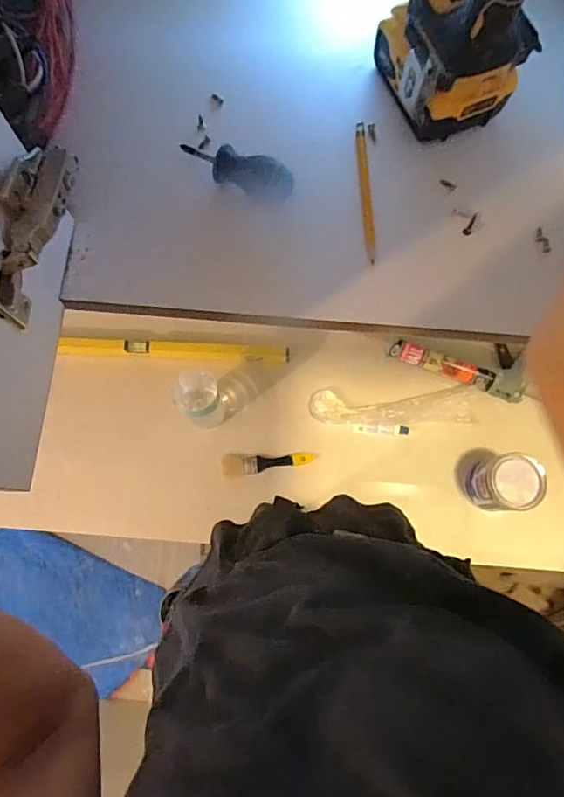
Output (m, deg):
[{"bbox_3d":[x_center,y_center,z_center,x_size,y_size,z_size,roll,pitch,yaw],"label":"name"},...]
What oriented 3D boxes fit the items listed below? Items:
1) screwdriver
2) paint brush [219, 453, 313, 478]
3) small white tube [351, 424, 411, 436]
[{"bbox_3d":[-0.038,-0.191,0.416,0.096,0.027,0.026,23,77,4],"label":"screwdriver"},{"bbox_3d":[-0.028,0.124,0.969,0.177,0.015,0.043,-5,77,-3],"label":"paint brush"},{"bbox_3d":[0.197,0.062,0.989,0.109,0.013,0.018,2,76,12],"label":"small white tube"}]

